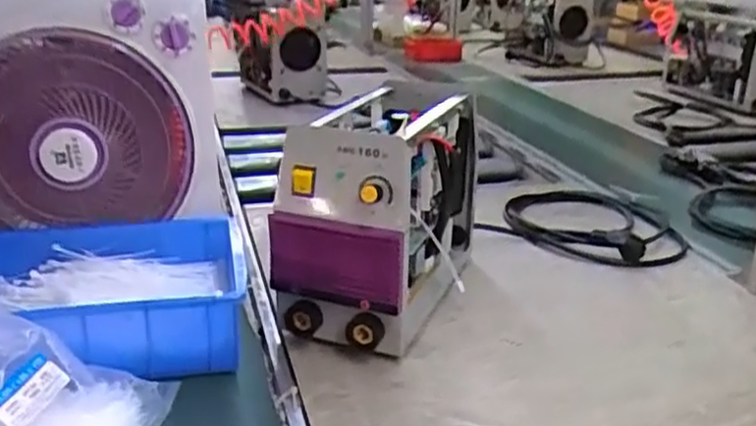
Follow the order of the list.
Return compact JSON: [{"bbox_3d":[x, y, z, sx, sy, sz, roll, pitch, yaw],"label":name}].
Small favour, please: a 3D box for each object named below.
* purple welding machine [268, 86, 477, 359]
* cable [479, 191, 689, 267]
[{"bbox_3d":[0.007,-0.003,0.888,0.166,0.243,0.327,7,22,16],"label":"purple welding machine"},{"bbox_3d":[0.335,0.009,1.156,0.292,0.043,0.292,9,22,21],"label":"cable"}]

